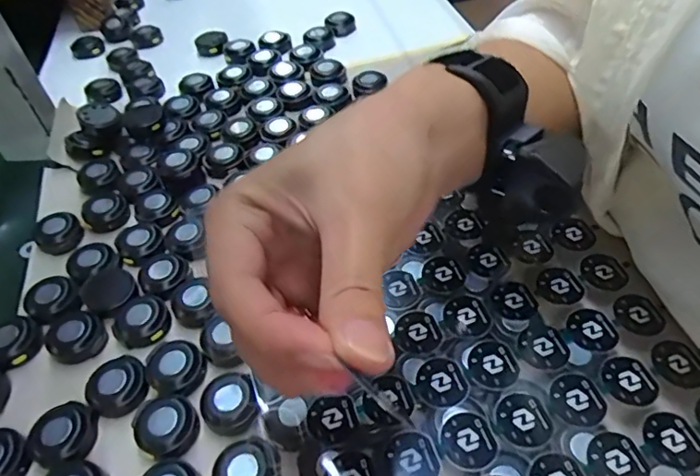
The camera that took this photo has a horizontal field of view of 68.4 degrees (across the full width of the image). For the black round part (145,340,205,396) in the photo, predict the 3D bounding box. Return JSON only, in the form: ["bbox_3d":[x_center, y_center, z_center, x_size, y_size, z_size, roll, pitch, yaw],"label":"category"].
[{"bbox_3d":[-0.092,0.068,0.271,0.030,0.010,0.028,-3,49,4],"label":"black round part"}]

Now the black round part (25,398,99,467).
[{"bbox_3d":[-0.140,0.095,0.251,0.031,0.010,0.030,16,53,19],"label":"black round part"}]

